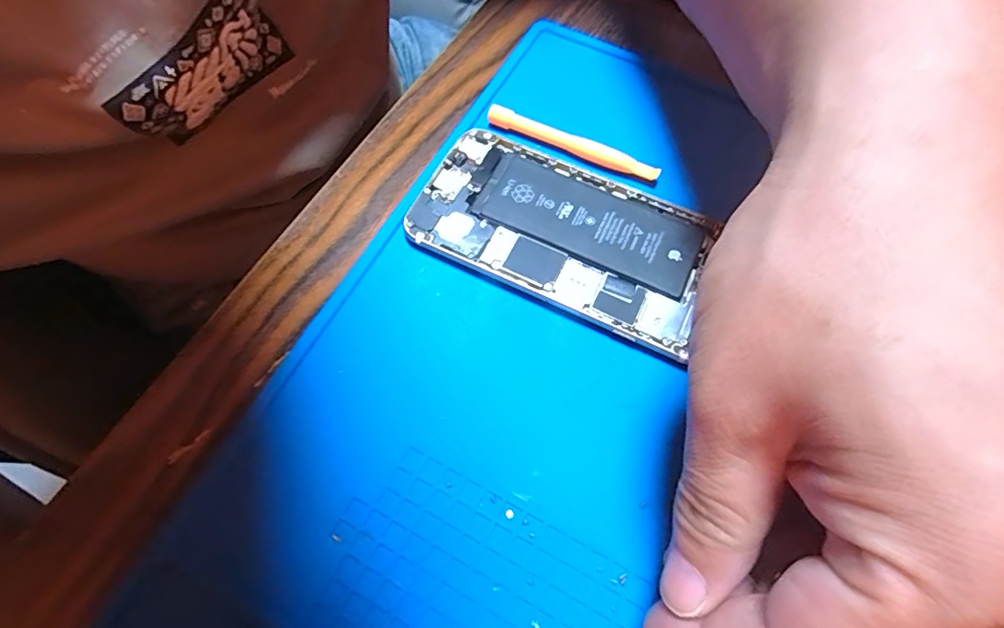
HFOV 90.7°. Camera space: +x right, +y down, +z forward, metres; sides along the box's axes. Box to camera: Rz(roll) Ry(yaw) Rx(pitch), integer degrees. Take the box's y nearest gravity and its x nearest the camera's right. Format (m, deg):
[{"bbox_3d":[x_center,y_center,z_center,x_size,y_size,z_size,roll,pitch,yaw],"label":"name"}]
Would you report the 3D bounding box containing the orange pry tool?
[{"bbox_3d":[0.031,-0.079,0.228,0.083,0.005,0.007,26,69,11],"label":"orange pry tool"}]

